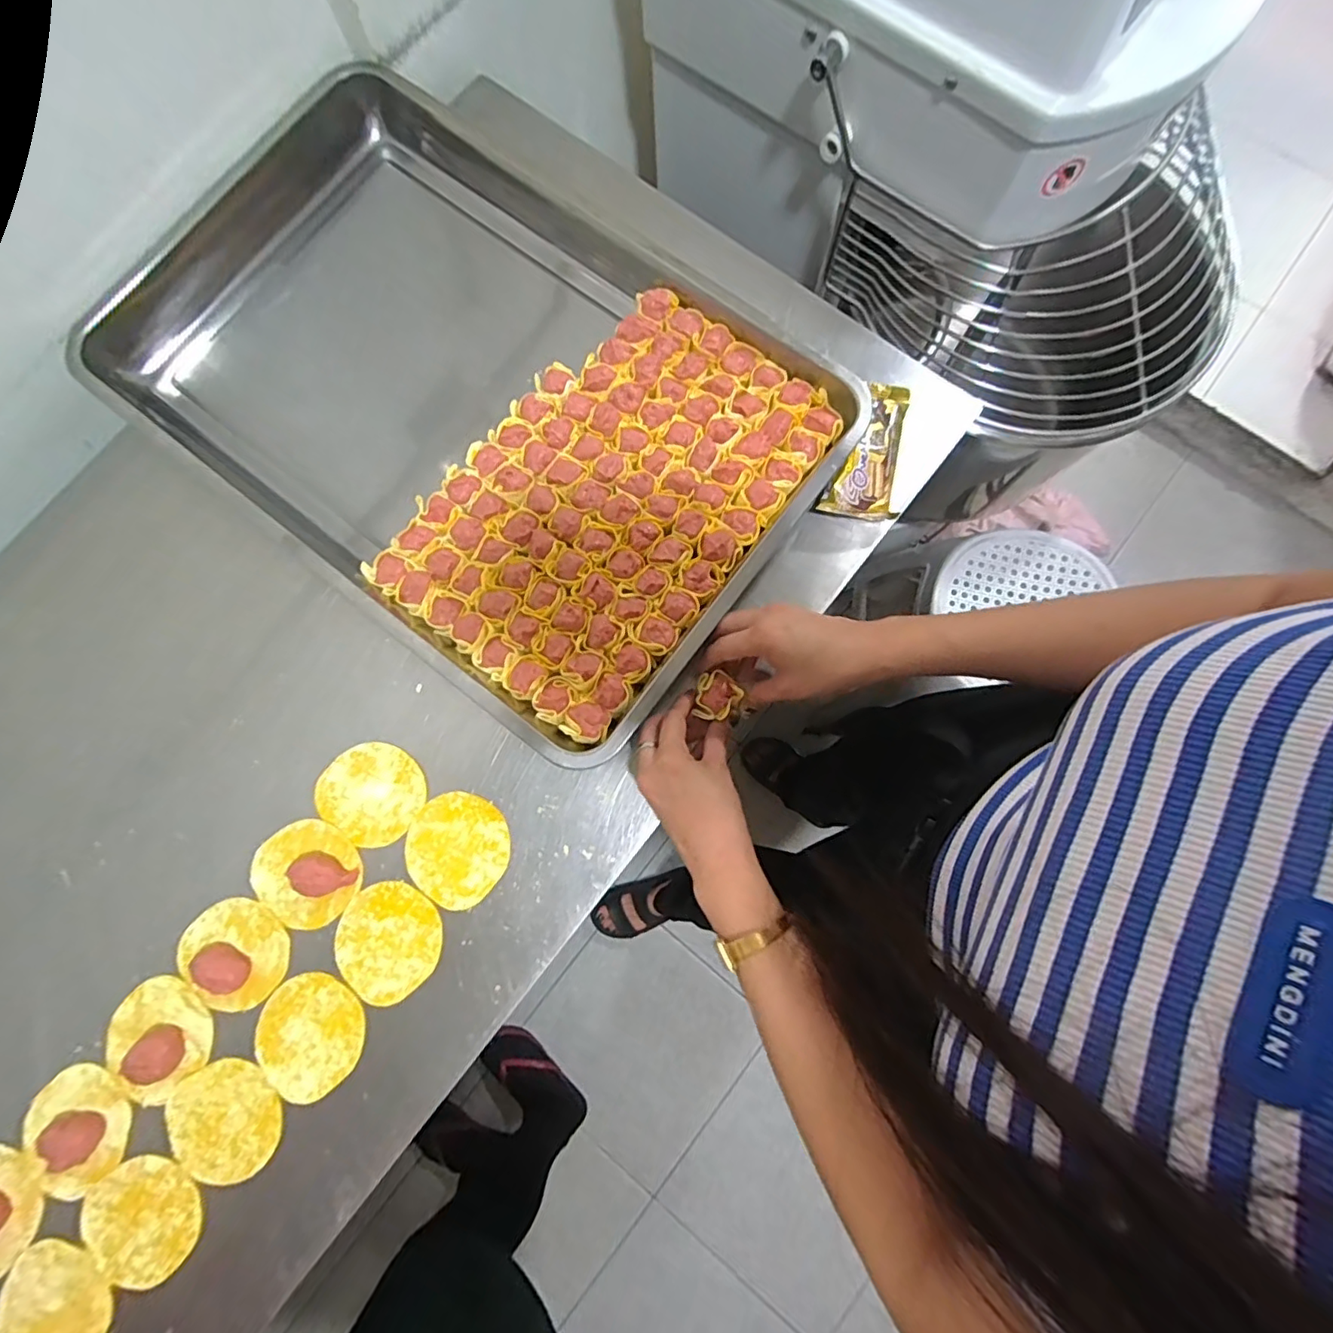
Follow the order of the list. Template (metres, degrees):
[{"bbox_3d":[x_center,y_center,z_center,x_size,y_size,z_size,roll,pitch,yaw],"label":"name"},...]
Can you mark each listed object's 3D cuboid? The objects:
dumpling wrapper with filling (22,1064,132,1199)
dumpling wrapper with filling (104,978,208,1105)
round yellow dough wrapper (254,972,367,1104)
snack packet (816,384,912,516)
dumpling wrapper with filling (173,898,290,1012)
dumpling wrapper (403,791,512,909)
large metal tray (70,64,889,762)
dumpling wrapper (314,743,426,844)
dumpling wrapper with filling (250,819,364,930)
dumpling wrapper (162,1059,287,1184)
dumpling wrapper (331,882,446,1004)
[{"bbox_3d":[-0.446,0.349,0.434,0.071,0.021,0.082,-33,81,-4],"label":"dumpling wrapper with filling"},{"bbox_3d":[-0.395,0.286,0.441,0.080,0.021,0.079,0,80,1],"label":"dumpling wrapper with filling"},{"bbox_3d":[-0.276,0.285,0.448,0.080,0.005,0.084,0,79,-2],"label":"round yellow dough wrapper"},{"bbox_3d":[0.179,-0.184,0.492,0.057,0.016,0.125,21,81,5],"label":"snack packet"},{"bbox_3d":[-0.343,0.227,0.451,0.082,0.021,0.079,-23,80,-3],"label":"dumpling wrapper with filling"},{"bbox_3d":[-0.168,0.146,0.468,0.082,0.004,0.082,0,80,1],"label":"dumpling wrapper"},{"bbox_3d":[-0.181,-0.238,0.518,0.612,0.070,0.388,37,83,7],"label":"large metal tray"},{"bbox_3d":[-0.242,0.103,0.476,0.083,0.004,0.077,0,80,1],"label":"dumpling wrapper"},{"bbox_3d":[-0.289,0.164,0.456,0.082,0.025,0.078,0,80,1],"label":"dumpling wrapper with filling"},{"bbox_3d":[-0.336,0.343,0.438,0.088,0.004,0.078,-4,80,1],"label":"dumpling wrapper"},{"bbox_3d":[-0.220,0.216,0.459,0.081,0.004,0.082,0,77,1],"label":"dumpling wrapper"}]

